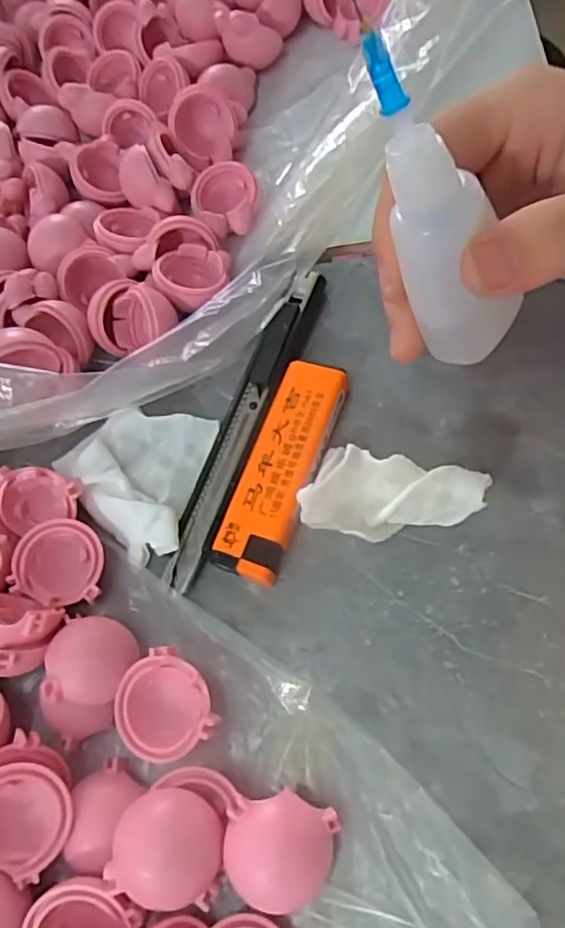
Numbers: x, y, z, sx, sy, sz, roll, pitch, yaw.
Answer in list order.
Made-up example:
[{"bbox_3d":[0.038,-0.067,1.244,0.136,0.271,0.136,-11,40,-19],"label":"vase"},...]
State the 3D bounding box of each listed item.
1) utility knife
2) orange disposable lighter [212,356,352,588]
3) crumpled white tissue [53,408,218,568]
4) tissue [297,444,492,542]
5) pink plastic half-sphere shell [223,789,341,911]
[{"bbox_3d":[-0.013,-0.018,0.226,0.017,0.017,0.128,19,69,11],"label":"utility knife"},{"bbox_3d":[-0.001,0.001,0.216,0.026,0.012,0.079,18,68,11],"label":"orange disposable lighter"},{"bbox_3d":[-0.057,0.004,0.227,0.052,0.012,0.057,8,67,15],"label":"crumpled white tissue"},{"bbox_3d":[0.036,0.010,0.202,0.055,0.015,0.028,9,68,16],"label":"tissue"},{"bbox_3d":[-0.001,0.104,0.168,0.029,0.010,0.026,2,66,13],"label":"pink plastic half-sphere shell"}]

